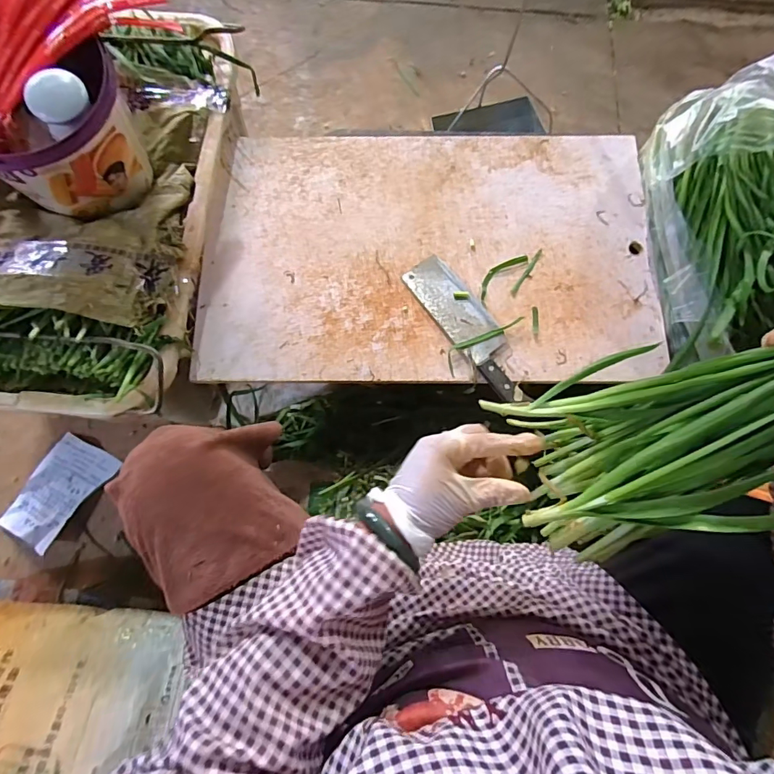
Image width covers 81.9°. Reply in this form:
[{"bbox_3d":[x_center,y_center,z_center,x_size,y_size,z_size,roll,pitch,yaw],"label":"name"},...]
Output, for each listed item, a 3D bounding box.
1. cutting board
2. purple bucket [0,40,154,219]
[{"bbox_3d":[0.061,-0.203,0.661,0.648,0.008,0.401,0,77,0],"label":"cutting board"},{"bbox_3d":[-0.411,-0.316,0.563,0.182,0.188,0.180,11,77,3],"label":"purple bucket"}]

